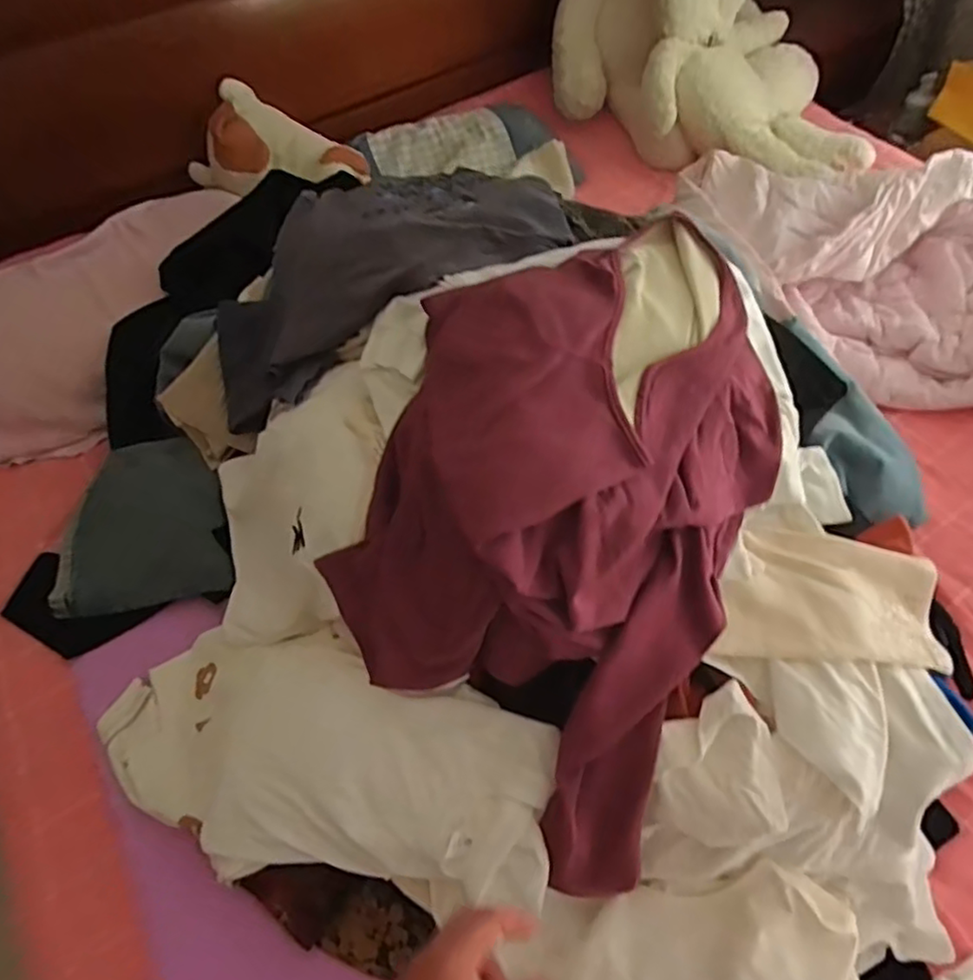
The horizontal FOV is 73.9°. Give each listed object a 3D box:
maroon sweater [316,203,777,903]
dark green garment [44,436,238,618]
[{"bbox_3d":[0.087,0.012,0.558,0.320,0.270,0.472,28,63,22],"label":"maroon sweater"},{"bbox_3d":[-0.452,0.041,0.833,0.248,0.103,0.200,-5,56,2],"label":"dark green garment"}]

